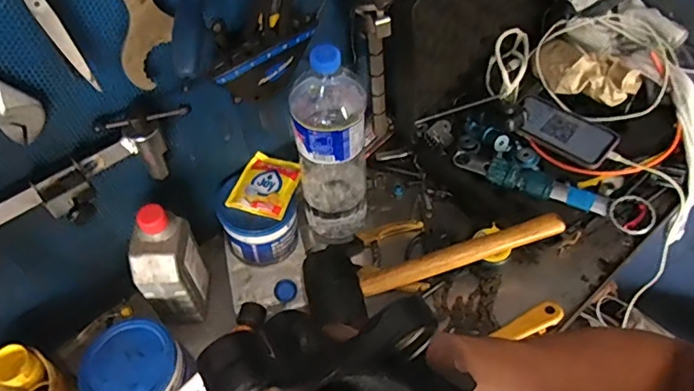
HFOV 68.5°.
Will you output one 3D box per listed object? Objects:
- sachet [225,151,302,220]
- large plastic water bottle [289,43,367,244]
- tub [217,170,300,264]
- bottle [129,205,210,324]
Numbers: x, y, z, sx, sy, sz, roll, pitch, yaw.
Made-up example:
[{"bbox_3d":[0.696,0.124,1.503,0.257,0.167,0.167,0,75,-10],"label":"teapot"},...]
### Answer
[{"bbox_3d":[-0.110,-0.016,0.689,0.081,0.011,0.093,15,56,13],"label":"sachet"},{"bbox_3d":[-0.019,-0.059,0.648,0.093,0.306,0.101,-5,54,-1],"label":"large plastic water bottle"},{"bbox_3d":[-0.121,0.039,0.707,0.108,0.095,0.094,6,54,7],"label":"tub"},{"bbox_3d":[-0.215,0.086,0.611,0.060,0.170,0.079,-3,54,1],"label":"bottle"}]

